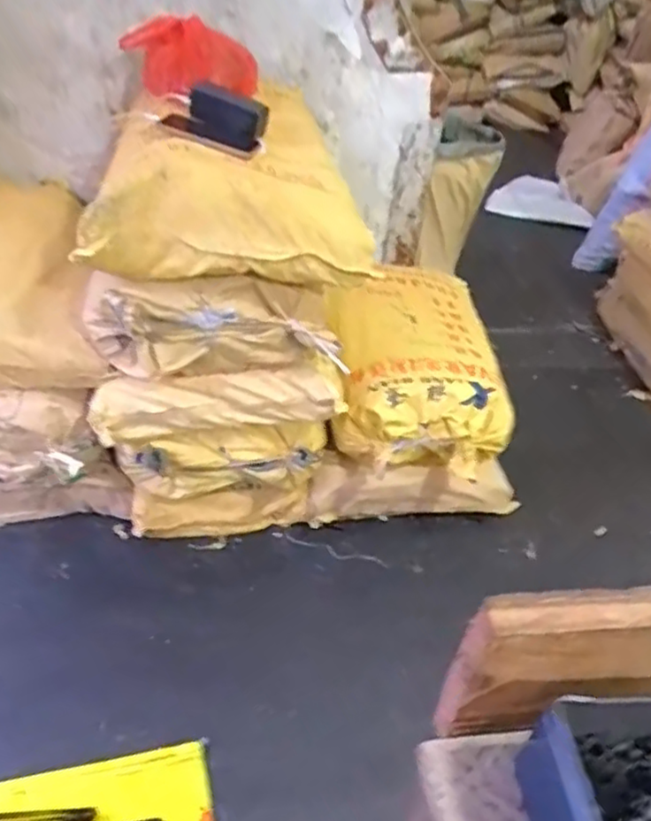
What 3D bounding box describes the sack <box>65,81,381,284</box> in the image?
[{"bbox_3d":[-0.172,-0.377,1.188,0.476,0.174,0.399,-6,40,-16],"label":"sack"}]

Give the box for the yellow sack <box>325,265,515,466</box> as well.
[{"bbox_3d":[0.201,-0.127,1.598,0.375,0.198,0.541,3,38,-5],"label":"yellow sack"}]

